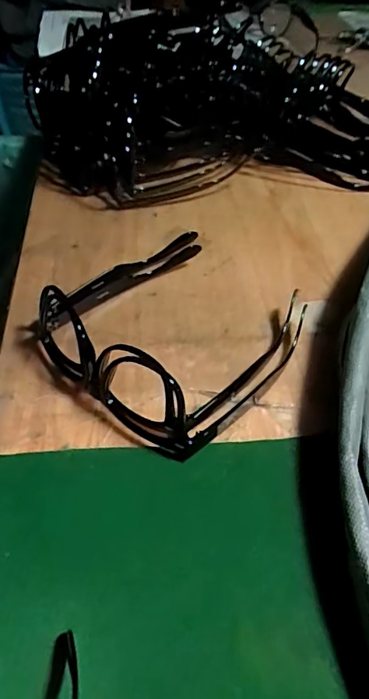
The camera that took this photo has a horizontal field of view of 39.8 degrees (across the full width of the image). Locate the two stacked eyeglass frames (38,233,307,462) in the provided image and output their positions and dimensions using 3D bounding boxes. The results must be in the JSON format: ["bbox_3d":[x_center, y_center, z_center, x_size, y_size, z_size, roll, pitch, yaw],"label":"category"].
[{"bbox_3d":[-0.012,-0.030,0.361,0.170,0.051,0.170,31,53,26],"label":"two stacked eyeglass frames"}]

